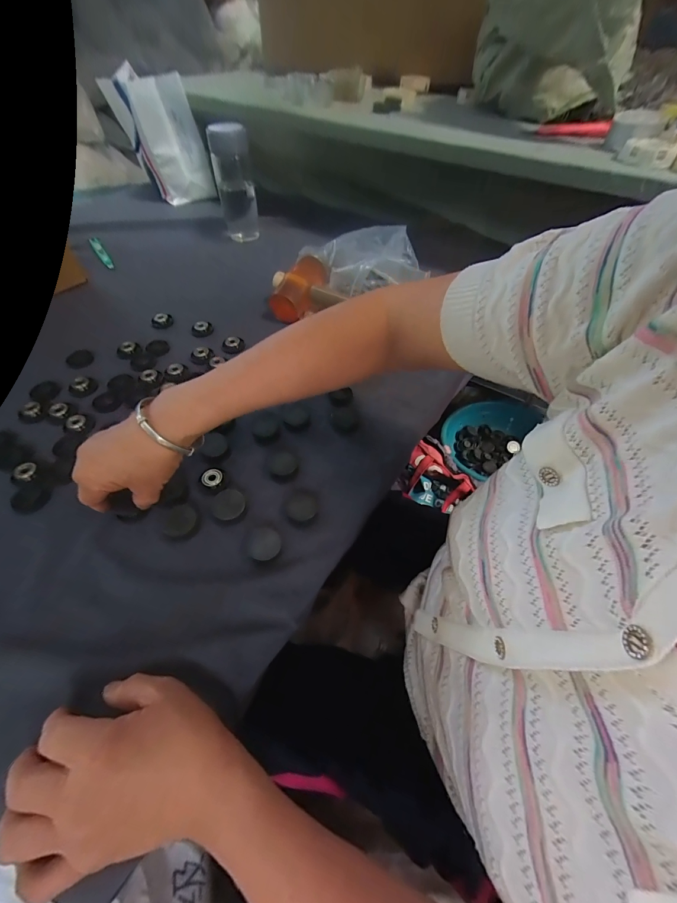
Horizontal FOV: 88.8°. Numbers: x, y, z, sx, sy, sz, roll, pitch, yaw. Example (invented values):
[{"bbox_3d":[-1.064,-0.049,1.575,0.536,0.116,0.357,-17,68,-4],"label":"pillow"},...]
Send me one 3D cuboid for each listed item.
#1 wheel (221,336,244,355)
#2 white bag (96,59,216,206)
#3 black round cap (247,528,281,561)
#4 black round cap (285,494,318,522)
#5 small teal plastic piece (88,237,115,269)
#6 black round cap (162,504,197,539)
[{"bbox_3d":[-0.157,-0.158,0.516,0.032,0.016,0.027,-13,55,-11],"label":"wheel"},{"bbox_3d":[-0.378,-0.674,0.762,0.157,0.218,0.057,-1,53,-3],"label":"white bag"},{"bbox_3d":[-0.072,0.090,0.335,0.030,0.009,0.030,1,53,-1],"label":"black round cap"},{"bbox_3d":[-0.039,0.059,0.359,0.031,0.012,0.030,1,53,-1],"label":"black round cap"},{"bbox_3d":[-0.468,-0.394,0.681,0.019,0.013,0.132,-28,59,-21],"label":"small teal plastic piece"},{"bbox_3d":[-0.158,0.070,0.343,0.032,0.018,0.032,1,53,-1],"label":"black round cap"}]

